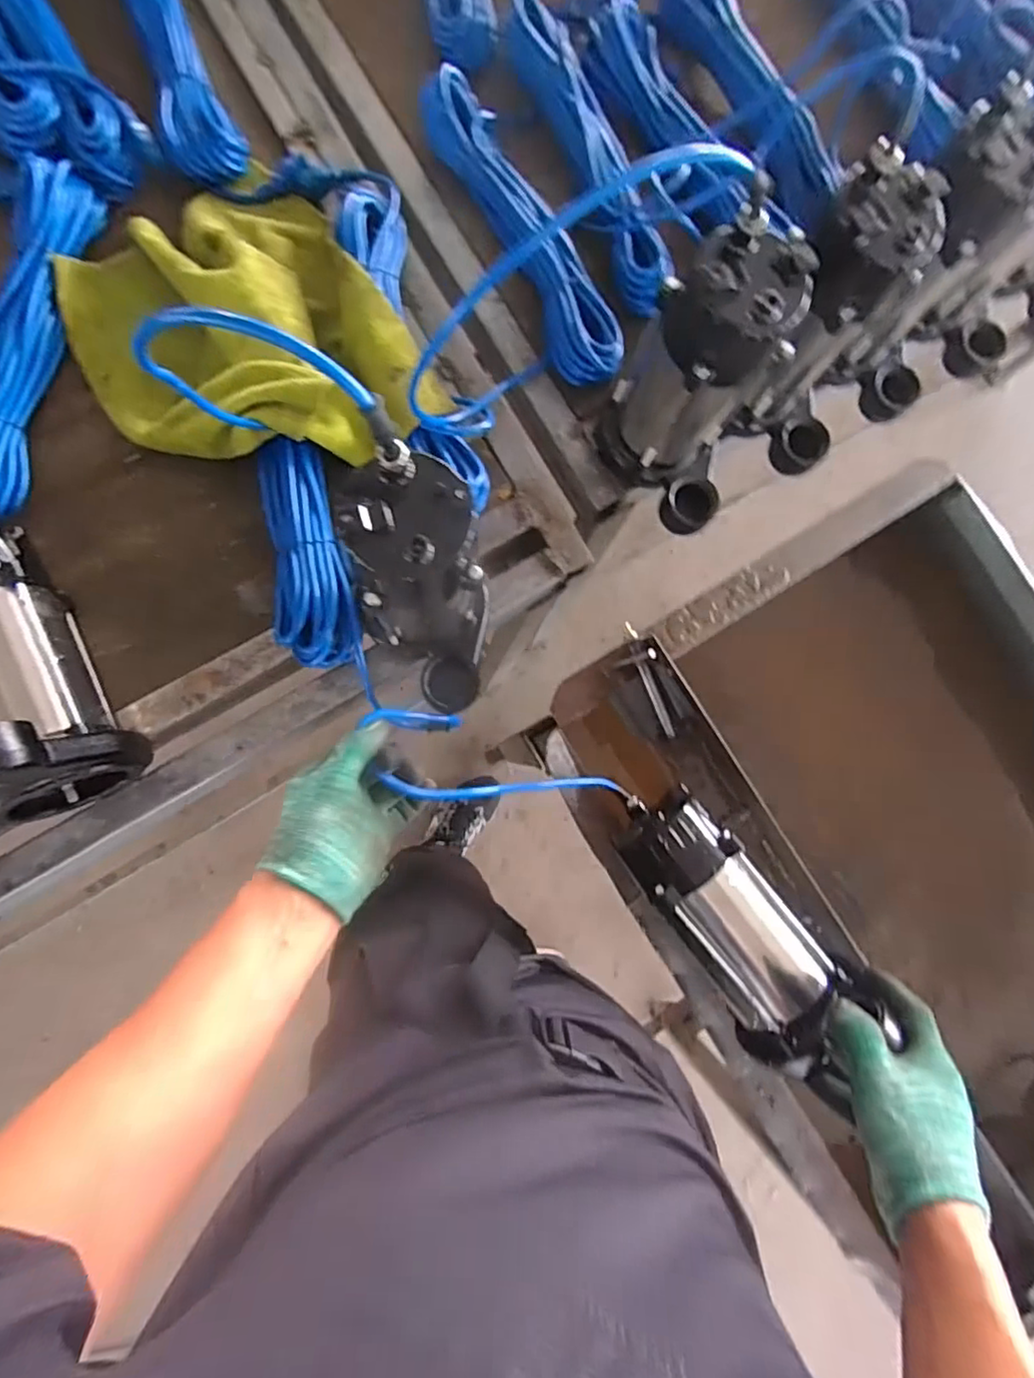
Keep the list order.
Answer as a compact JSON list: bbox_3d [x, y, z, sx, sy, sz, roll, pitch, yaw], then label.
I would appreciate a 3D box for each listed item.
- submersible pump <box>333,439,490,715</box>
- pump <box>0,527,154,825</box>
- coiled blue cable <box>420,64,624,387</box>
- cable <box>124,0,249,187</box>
[{"bbox_3d":[-0.075,-0.065,0.489,0.104,0.247,0.131,10,81,-4],"label":"submersible pump"},{"bbox_3d":[-0.420,-0.017,0.494,0.110,0.165,0.233,-30,86,-9],"label":"pump"},{"bbox_3d":[0.006,-0.483,0.650,0.072,0.056,0.351,-27,86,-9],"label":"coiled blue cable"},{"bbox_3d":[-0.373,-0.692,0.646,0.079,0.045,0.369,-20,85,-8],"label":"cable"}]

